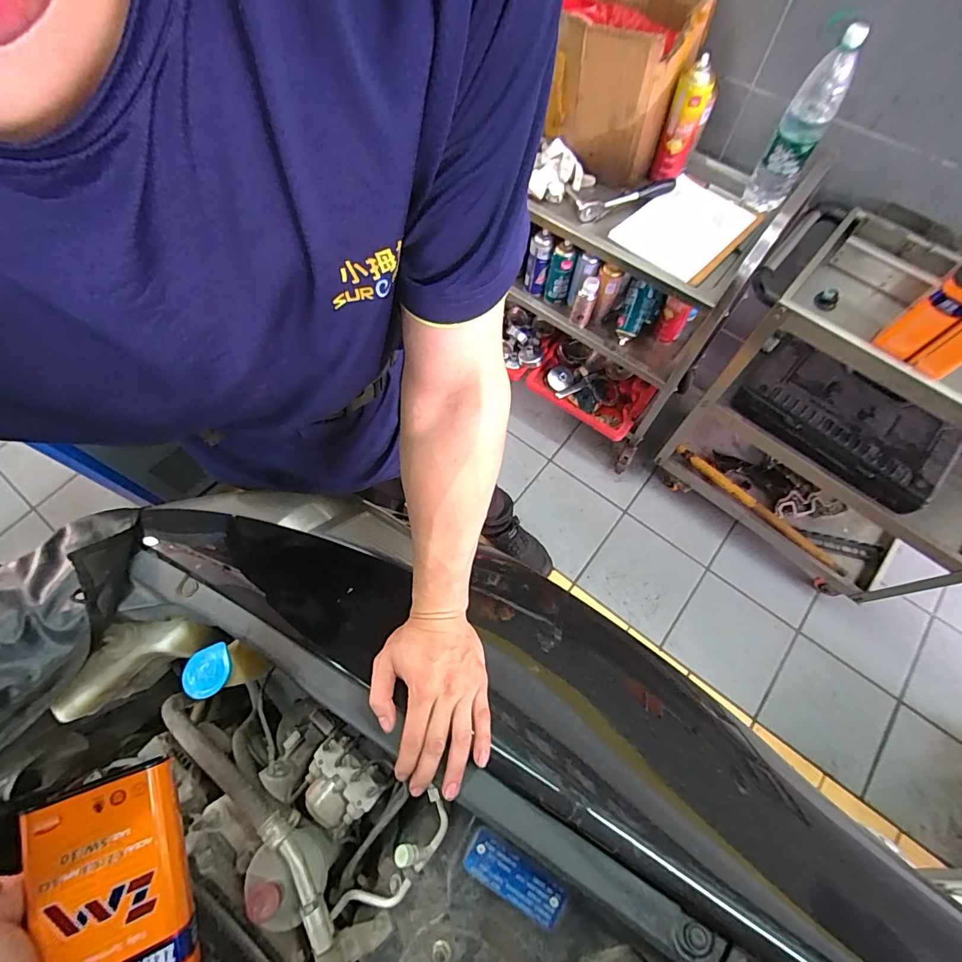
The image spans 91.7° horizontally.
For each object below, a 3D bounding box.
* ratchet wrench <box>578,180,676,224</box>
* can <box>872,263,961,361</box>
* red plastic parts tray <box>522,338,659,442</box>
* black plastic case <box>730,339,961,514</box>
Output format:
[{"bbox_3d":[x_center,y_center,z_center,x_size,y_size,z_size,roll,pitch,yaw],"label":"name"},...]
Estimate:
[{"bbox_3d":[0.335,-0.657,1.087,0.241,0.032,0.039,-22,68,-10],"label":"ratchet wrench"},{"bbox_3d":[0.765,-0.285,0.787,0.114,0.190,0.060,-39,71,-16],"label":"can"},{"bbox_3d":[0.362,-0.300,1.499,0.337,0.062,0.227,35,70,14],"label":"red plastic parts tray"},{"bbox_3d":[0.864,-0.143,1.139,0.241,0.113,0.468,-42,72,-17],"label":"black plastic case"}]

